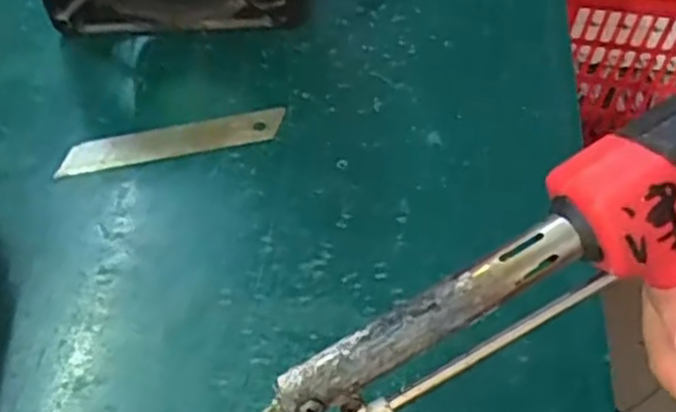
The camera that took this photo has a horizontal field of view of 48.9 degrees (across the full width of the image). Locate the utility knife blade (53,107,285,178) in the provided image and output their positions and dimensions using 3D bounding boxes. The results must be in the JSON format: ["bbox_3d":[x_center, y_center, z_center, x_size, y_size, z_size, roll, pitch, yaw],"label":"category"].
[{"bbox_3d":[-0.073,-0.030,0.332,0.098,0.004,0.018,-9,56,-6],"label":"utility knife blade"}]

